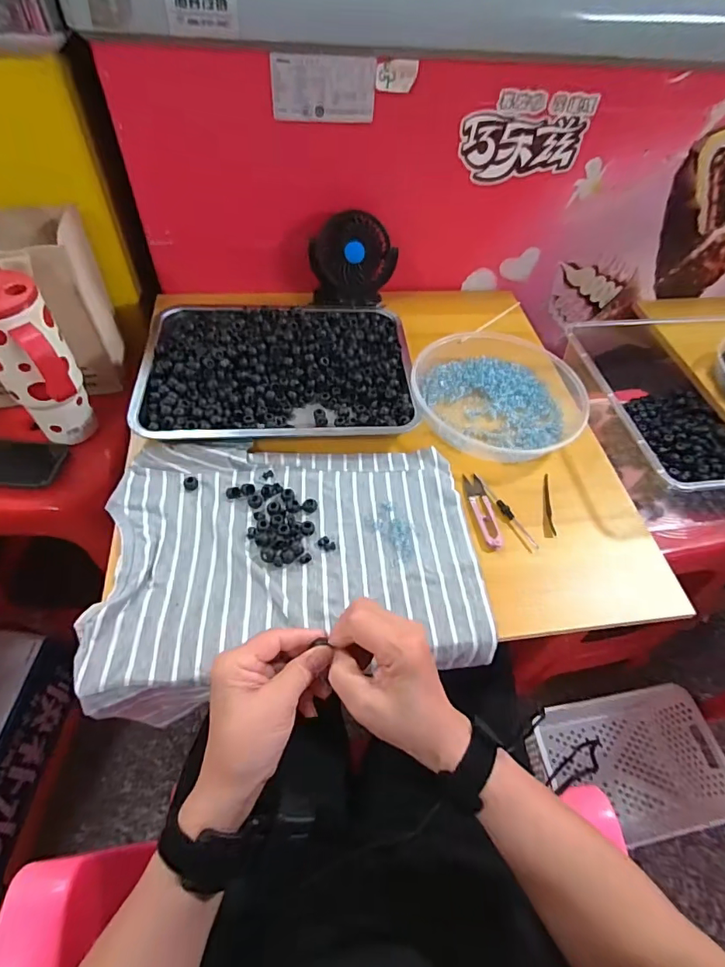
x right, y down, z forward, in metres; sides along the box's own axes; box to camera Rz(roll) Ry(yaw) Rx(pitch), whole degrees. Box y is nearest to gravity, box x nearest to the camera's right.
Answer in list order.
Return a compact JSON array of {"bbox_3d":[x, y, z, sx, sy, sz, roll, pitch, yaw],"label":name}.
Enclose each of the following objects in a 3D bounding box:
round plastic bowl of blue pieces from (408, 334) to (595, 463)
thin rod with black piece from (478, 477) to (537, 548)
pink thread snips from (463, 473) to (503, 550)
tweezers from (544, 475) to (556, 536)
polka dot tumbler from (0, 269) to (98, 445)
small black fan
[{"bbox_3d":[0.187,-0.132,0.658,0.228,0.045,0.238,3,54,-4],"label":"round plastic bowl of blue pieces"},{"bbox_3d":[0.166,0.031,0.556,0.009,0.005,0.109,-24,60,-21],"label":"thin rod with black piece"},{"bbox_3d":[0.139,0.029,0.551,0.024,0.007,0.100,-6,55,-10],"label":"pink thread snips"},{"bbox_3d":[0.219,0.023,0.566,0.008,0.004,0.087,9,54,1],"label":"tweezers"},{"bbox_3d":[-0.393,-0.134,0.586,0.082,0.211,0.106,-29,62,-23],"label":"polka dot tumbler"},{"bbox_3d":[-0.014,-0.320,0.713,0.127,0.128,0.060,6,54,-1],"label":"small black fan"}]

